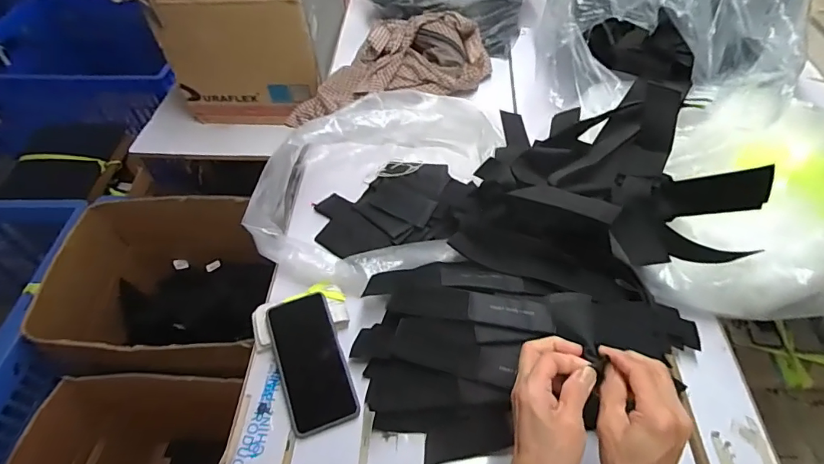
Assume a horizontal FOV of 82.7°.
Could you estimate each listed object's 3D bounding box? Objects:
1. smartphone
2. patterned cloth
[{"bbox_3d":[-0.127,0.159,0.583,0.080,0.011,0.166,-19,64,-9],"label":"smartphone"},{"bbox_3d":[-0.058,-0.368,0.975,0.432,0.102,0.231,-15,52,-10],"label":"patterned cloth"}]

